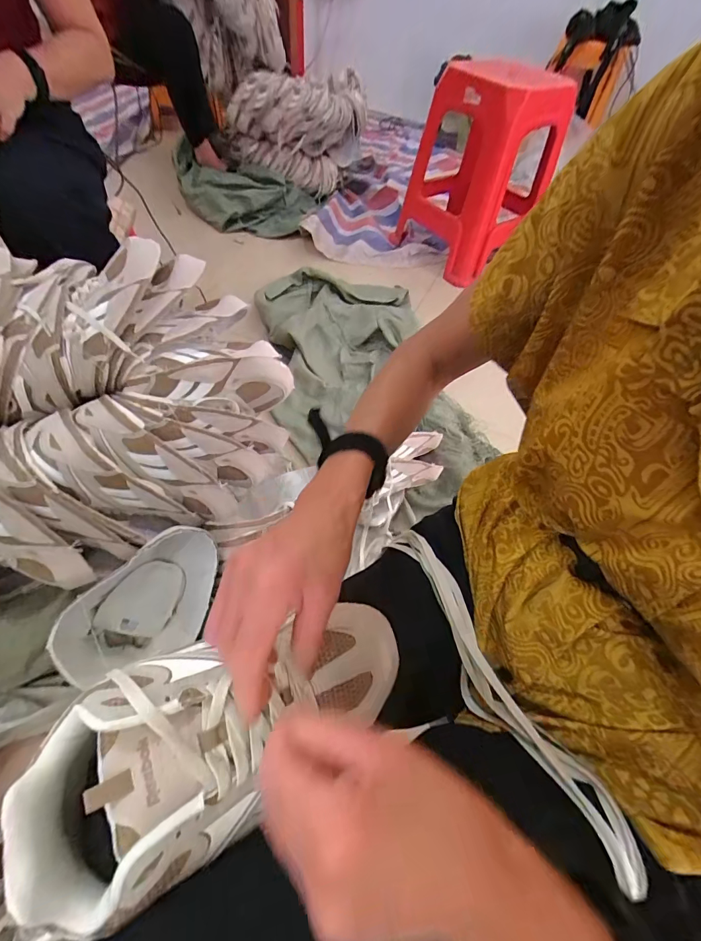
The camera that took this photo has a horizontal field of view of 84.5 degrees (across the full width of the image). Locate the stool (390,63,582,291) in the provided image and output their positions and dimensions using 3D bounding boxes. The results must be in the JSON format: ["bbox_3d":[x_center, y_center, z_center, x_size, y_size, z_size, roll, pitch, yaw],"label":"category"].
[{"bbox_3d":[0.412,-0.979,1.254,0.368,0.466,0.368,-32,64,-24],"label":"stool"}]

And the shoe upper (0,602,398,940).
[{"bbox_3d":[-0.077,0.169,0.259,0.240,0.075,0.113,-20,59,-21],"label":"shoe upper"}]

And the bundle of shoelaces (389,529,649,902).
[{"bbox_3d":[0.113,0.169,0.312,0.040,0.049,0.291,-21,60,-19],"label":"bundle of shoelaces"}]

